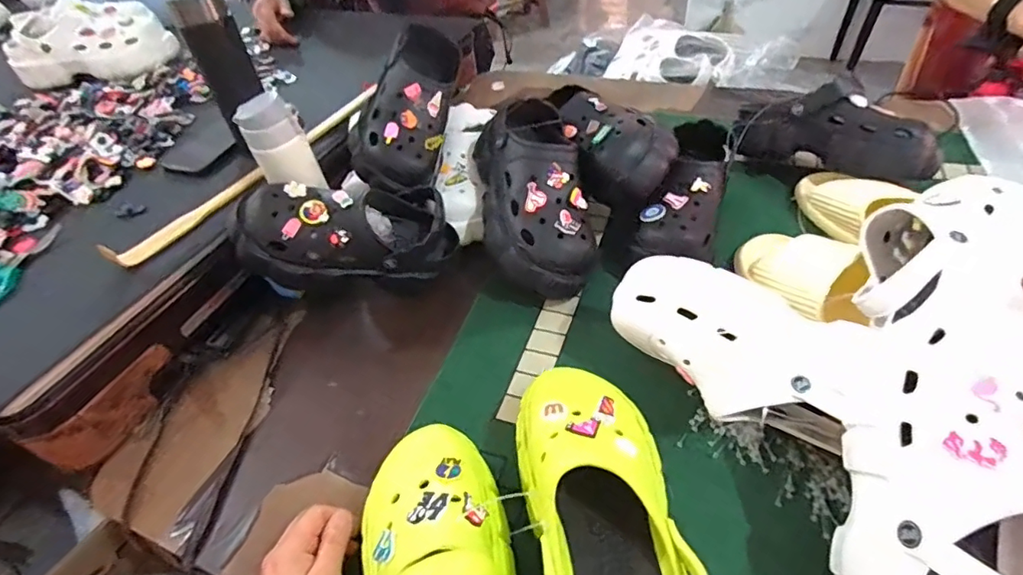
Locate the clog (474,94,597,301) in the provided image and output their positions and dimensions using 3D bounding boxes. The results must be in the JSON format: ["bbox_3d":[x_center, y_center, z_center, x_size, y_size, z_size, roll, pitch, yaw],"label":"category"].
[{"bbox_3d":[0.025,-0.107,0.650,0.127,0.093,0.251,-10,72,-3],"label":"clog"}]

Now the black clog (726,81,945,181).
[{"bbox_3d":[0.417,-0.200,0.695,0.231,0.103,0.097,15,50,20],"label":"black clog"}]

